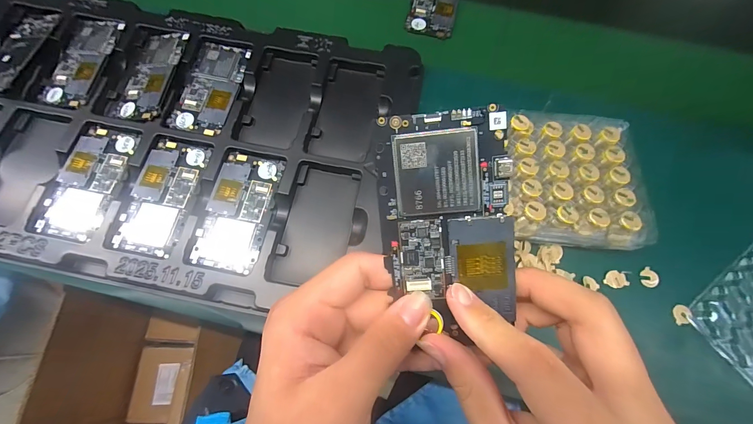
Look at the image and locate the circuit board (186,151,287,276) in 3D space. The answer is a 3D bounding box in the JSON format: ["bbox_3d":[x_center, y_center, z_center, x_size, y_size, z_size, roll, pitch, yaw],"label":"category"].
[{"bbox_3d":[-0.145,-0.002,0.344,0.068,0.007,0.128,11,71,2],"label":"circuit board"}]

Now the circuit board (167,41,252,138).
[{"bbox_3d":[-0.197,-0.149,0.388,0.064,0.009,0.123,11,71,2],"label":"circuit board"}]

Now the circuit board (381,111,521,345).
[{"bbox_3d":[0.037,0.008,0.169,0.064,0.004,0.116,-5,99,8],"label":"circuit board"}]

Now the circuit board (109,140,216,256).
[{"bbox_3d":[-0.228,-0.019,0.346,0.066,0.007,0.129,11,71,2],"label":"circuit board"}]

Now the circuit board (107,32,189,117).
[{"bbox_3d":[-0.272,-0.167,0.388,0.059,0.007,0.123,8,71,1],"label":"circuit board"}]

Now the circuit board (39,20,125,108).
[{"bbox_3d":[-0.356,-0.182,0.388,0.061,0.007,0.120,11,71,2],"label":"circuit board"}]

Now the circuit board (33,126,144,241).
[{"bbox_3d":[-0.312,-0.035,0.352,0.069,0.006,0.129,9,71,1],"label":"circuit board"}]

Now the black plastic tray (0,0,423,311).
[{"bbox_3d":[-0.247,-0.093,0.372,0.539,0.037,0.327,12,70,2],"label":"black plastic tray"}]

